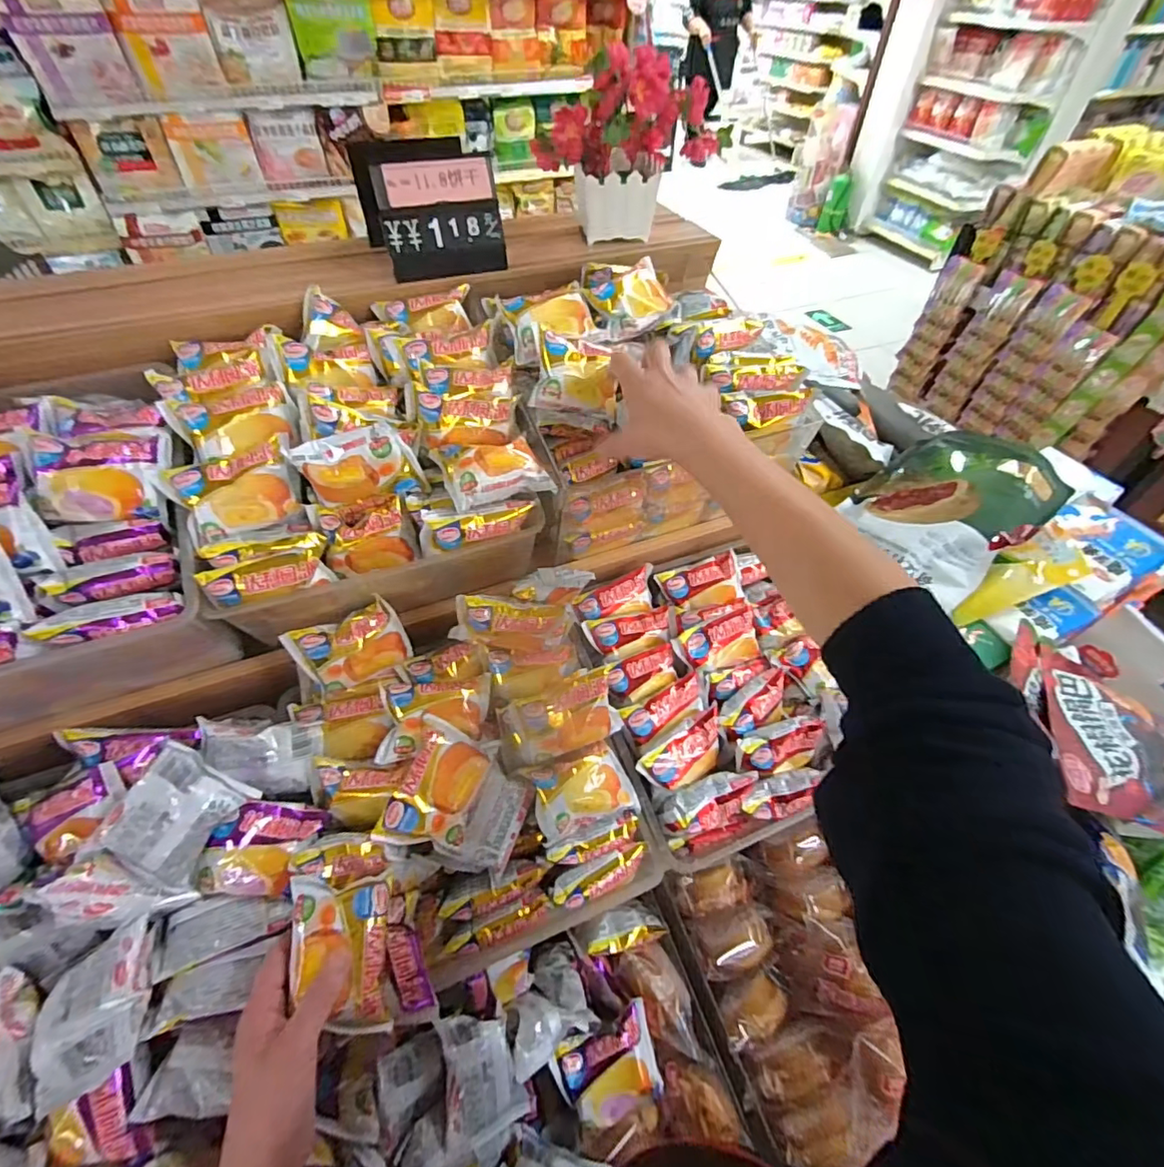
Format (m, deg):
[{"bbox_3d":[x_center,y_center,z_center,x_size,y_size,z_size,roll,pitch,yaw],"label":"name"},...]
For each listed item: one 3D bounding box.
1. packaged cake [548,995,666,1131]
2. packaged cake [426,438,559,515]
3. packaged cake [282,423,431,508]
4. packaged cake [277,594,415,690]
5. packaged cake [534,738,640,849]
[{"bbox_3d":[0.026,0.442,0.498,0.094,0.032,0.067,-17,52,-15],"label":"packaged cake"},{"bbox_3d":[-0.078,-0.105,0.485,0.094,0.034,0.068,-12,51,-12],"label":"packaged cake"},{"bbox_3d":[-0.190,-0.100,0.467,0.099,0.061,0.032,-8,51,-8],"label":"packaged cake"},{"bbox_3d":[-0.211,0.058,0.502,0.087,0.070,0.035,-16,29,-6],"label":"packaged cake"},{"bbox_3d":[0.002,0.189,0.504,0.092,0.029,0.063,-11,68,-29],"label":"packaged cake"}]

